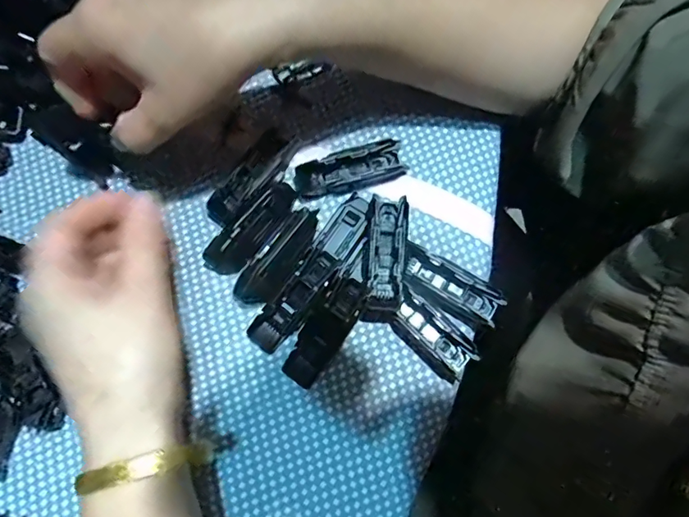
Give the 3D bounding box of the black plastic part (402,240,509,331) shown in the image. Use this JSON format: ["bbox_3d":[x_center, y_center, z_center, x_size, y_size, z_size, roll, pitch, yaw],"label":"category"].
[{"bbox_3d":[0.060,0.016,0.273,0.061,0.014,0.023,32,77,7],"label":"black plastic part"}]

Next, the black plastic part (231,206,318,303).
[{"bbox_3d":[-0.036,-0.001,0.277,0.024,0.013,0.066,36,78,8],"label":"black plastic part"}]

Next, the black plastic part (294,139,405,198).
[{"bbox_3d":[0.003,-0.055,0.292,0.066,0.014,0.023,-14,76,-5],"label":"black plastic part"}]

